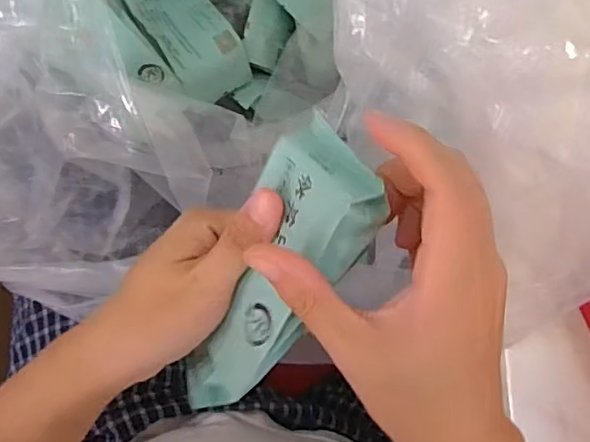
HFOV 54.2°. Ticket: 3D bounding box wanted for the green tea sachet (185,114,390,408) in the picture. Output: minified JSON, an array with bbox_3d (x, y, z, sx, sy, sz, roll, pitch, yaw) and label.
[{"bbox_3d":[-0.011,0.028,0.257,0.018,0.053,0.143,9,115,-48],"label":"green tea sachet"}]

